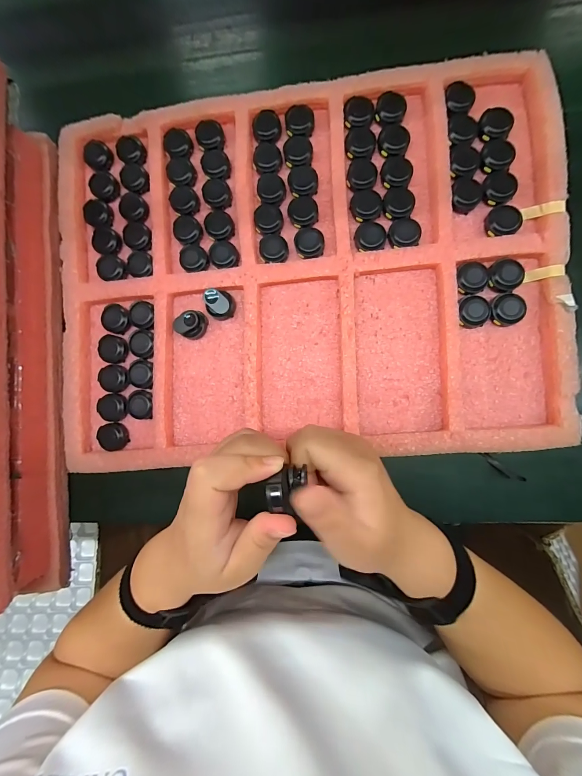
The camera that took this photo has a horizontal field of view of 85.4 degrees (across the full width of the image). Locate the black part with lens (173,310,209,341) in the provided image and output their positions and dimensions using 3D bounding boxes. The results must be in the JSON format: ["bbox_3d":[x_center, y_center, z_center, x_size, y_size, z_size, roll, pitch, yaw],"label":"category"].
[{"bbox_3d":[-0.103,-0.067,0.323,0.026,0.029,0.030,30,89,6],"label":"black part with lens"}]

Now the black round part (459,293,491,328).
[{"bbox_3d":[0.175,-0.074,0.300,0.029,0.013,0.030,0,86,5],"label":"black round part"}]

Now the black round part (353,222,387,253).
[{"bbox_3d":[0.078,-0.149,0.311,0.030,0.007,0.030,0,86,5],"label":"black round part"}]

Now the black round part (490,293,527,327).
[{"bbox_3d":[0.206,-0.075,0.298,0.034,0.013,0.033,0,86,5],"label":"black round part"}]

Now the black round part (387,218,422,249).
[{"bbox_3d":[0.112,-0.152,0.307,0.031,0.009,0.029,0,86,5],"label":"black round part"}]

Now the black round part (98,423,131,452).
[{"bbox_3d":[-0.191,0.052,0.338,0.031,0.014,0.030,0,86,5],"label":"black round part"}]

